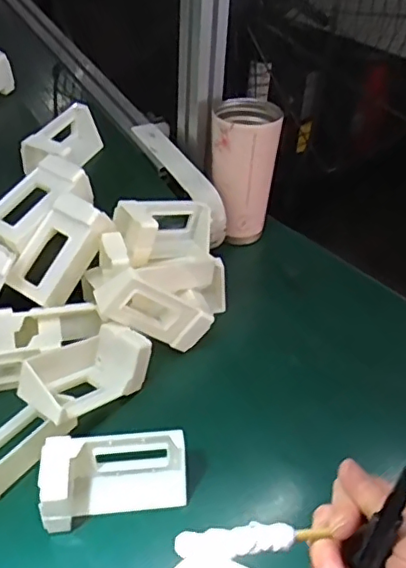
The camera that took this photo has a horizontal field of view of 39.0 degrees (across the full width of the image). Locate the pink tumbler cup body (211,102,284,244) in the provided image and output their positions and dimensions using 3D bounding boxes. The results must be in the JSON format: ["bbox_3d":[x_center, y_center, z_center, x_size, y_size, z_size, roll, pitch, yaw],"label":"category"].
[{"bbox_3d":[0.047,-0.133,0.698,0.078,0.159,0.068,7,38,3],"label":"pink tumbler cup body"}]

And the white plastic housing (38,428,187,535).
[{"bbox_3d":[-0.066,0.148,0.444,0.113,0.050,0.046,-7,40,-14],"label":"white plastic housing"}]

